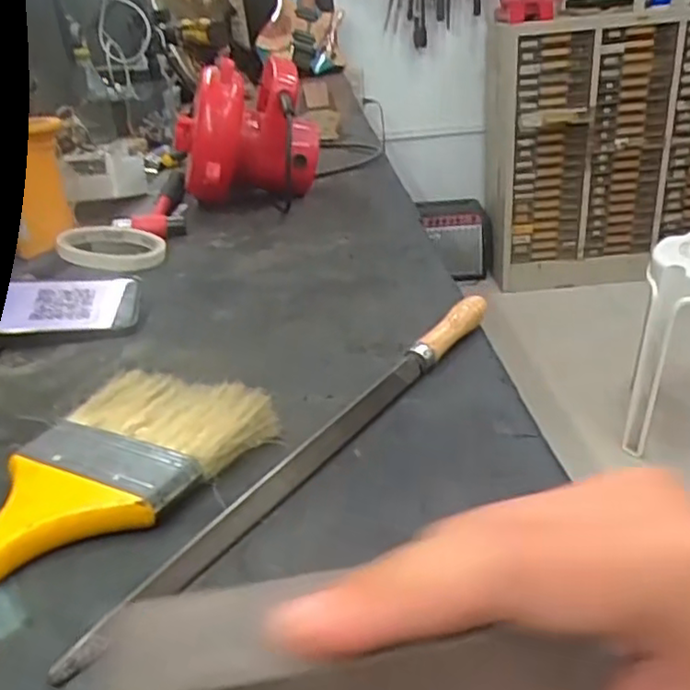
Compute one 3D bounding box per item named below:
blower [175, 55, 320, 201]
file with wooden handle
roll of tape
[{"bbox_3d":[-0.116,-0.249,0.817,0.162,0.159,0.145,-5,27,-4],"label":"blower"},{"bbox_3d":[-0.006,0.044,0.365,0.017,0.023,0.341,14,32,33],"label":"file with wooden handle"},{"bbox_3d":[-0.238,-0.101,0.698,0.101,0.026,0.101,-9,27,-13],"label":"roll of tape"}]

